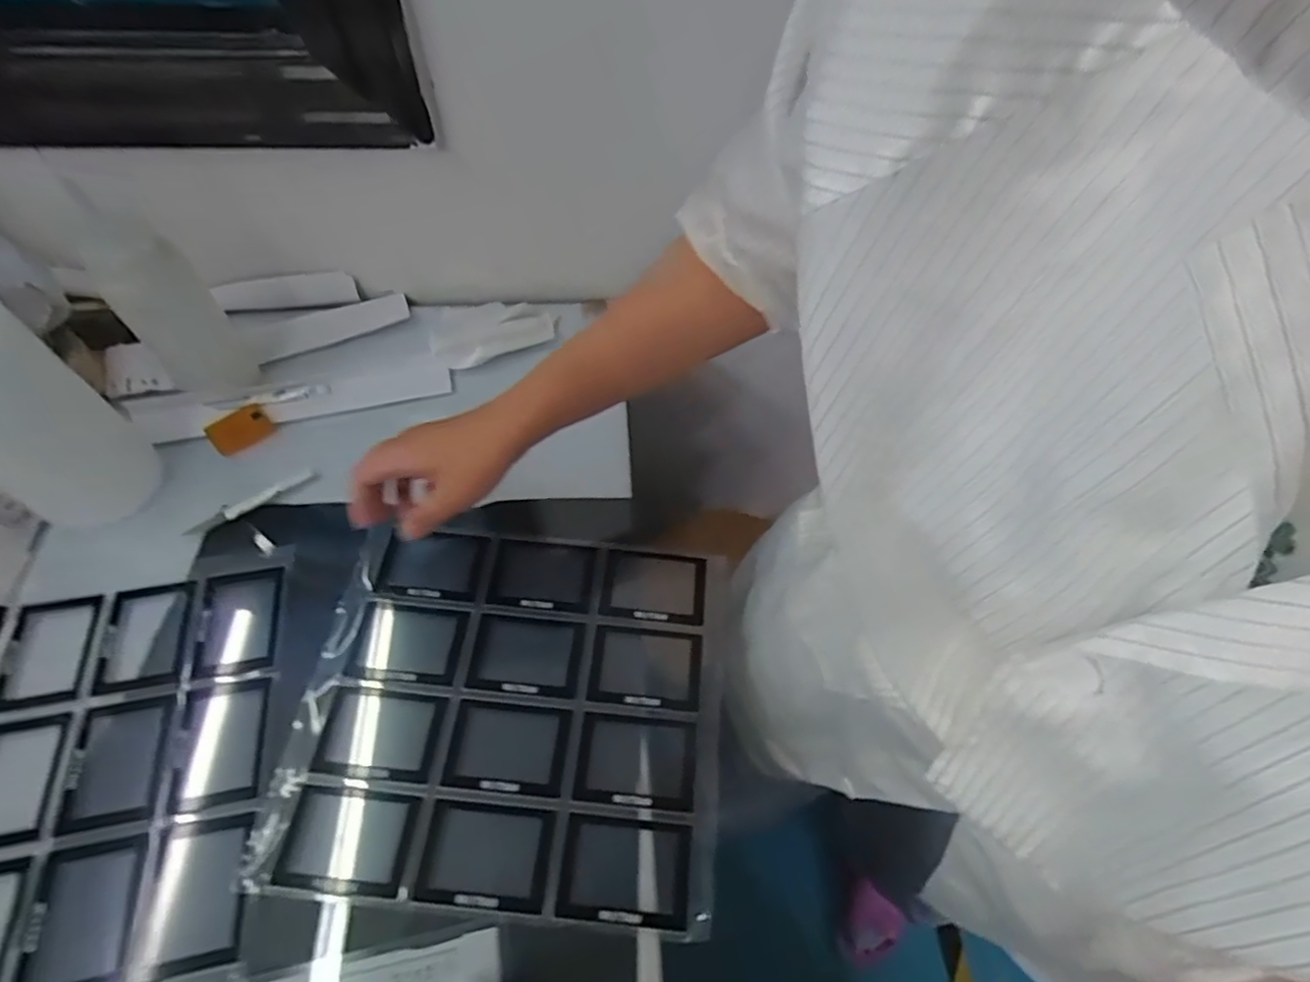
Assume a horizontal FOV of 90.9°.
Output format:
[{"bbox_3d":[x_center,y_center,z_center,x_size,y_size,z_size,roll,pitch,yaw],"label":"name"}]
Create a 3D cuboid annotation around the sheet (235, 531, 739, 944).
[{"bbox_3d":[-0.104,0.155,0.484,0.304,0.014,0.269,6,56,1],"label":"sheet"}]

